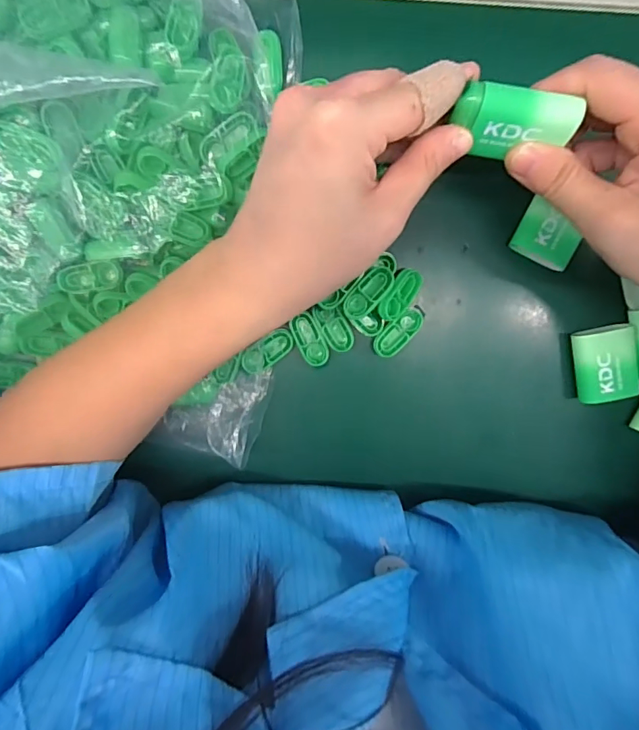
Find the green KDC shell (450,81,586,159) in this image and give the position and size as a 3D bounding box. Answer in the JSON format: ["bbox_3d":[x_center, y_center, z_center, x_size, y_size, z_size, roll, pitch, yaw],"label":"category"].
[{"bbox_3d":[0.083,-0.105,0.197,0.048,0.030,0.014,8,57,1],"label":"green KDC shell"}]

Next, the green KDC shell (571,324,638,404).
[{"bbox_3d":[0.171,-0.001,0.272,0.033,0.010,0.044,-11,99,0],"label":"green KDC shell"}]

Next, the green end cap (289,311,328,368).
[{"bbox_3d":[-0.005,-0.014,0.273,0.015,0.005,0.030,-26,98,2],"label":"green end cap"}]

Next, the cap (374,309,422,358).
[{"bbox_3d":[0.047,-0.019,0.272,0.016,0.006,0.034,42,95,-7],"label":"cap"}]

